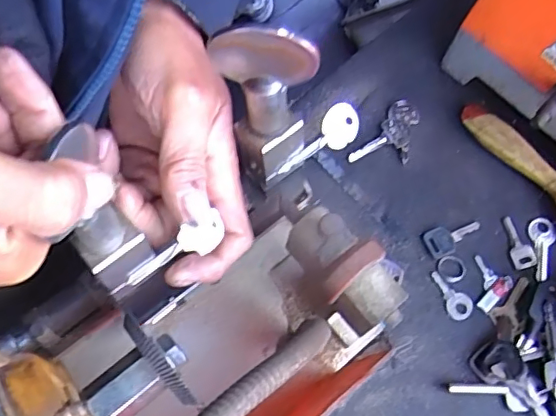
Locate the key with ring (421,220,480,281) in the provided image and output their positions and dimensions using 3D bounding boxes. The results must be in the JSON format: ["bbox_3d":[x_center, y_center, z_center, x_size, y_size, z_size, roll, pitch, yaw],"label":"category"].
[{"bbox_3d":[0.135,0.032,0.422,0.046,0.008,0.041,-14,65,-7],"label":"key with ring"}]

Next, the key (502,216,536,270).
[{"bbox_3d":[0.183,0.026,0.430,0.017,0.004,0.041,-8,65,-4],"label":"key"}]

